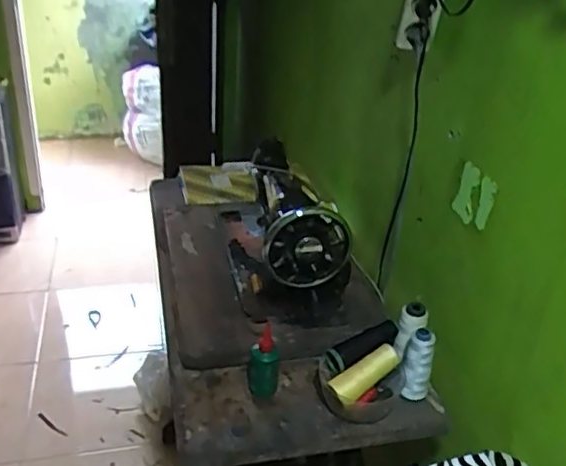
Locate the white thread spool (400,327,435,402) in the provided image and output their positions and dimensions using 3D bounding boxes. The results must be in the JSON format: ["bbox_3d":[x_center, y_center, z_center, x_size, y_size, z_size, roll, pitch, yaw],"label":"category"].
[{"bbox_3d":[0.196,0.199,0.907,0.037,0.125,0.032,11,30,13],"label":"white thread spool"}]

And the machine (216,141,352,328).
[{"bbox_3d":[-0.012,-0.035,1.169,0.171,0.220,0.426,-4,31,-12],"label":"machine"}]

